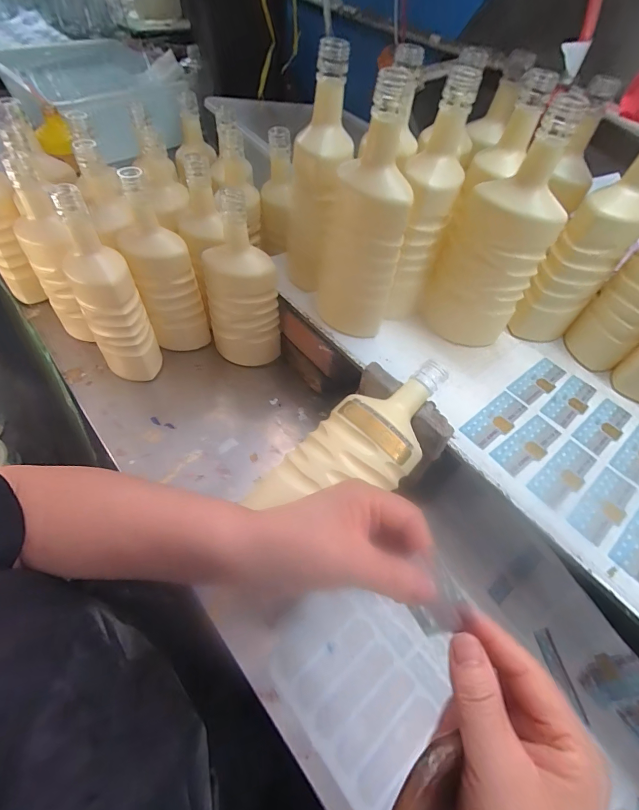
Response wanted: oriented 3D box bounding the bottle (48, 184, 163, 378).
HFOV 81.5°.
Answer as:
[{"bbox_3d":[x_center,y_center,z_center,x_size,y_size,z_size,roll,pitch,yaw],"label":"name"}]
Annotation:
[{"bbox_3d":[-0.267,-0.125,0.478,0.079,0.257,0.063,-34,65,-23],"label":"bottle"}]

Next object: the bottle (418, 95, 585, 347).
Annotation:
[{"bbox_3d":[0.201,-0.183,0.422,0.099,0.243,0.078,8,57,2],"label":"bottle"}]

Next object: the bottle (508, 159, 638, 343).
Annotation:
[{"bbox_3d":[0.318,-0.184,0.438,0.076,0.234,0.079,37,62,19],"label":"bottle"}]

